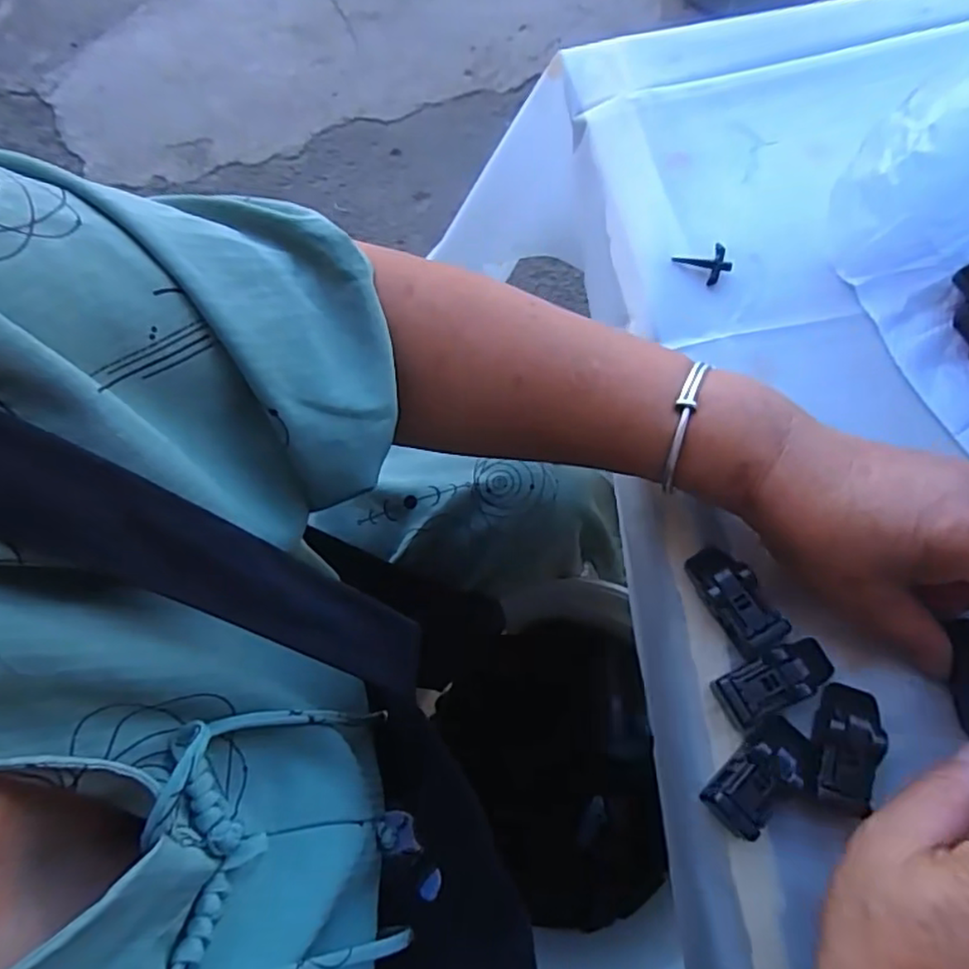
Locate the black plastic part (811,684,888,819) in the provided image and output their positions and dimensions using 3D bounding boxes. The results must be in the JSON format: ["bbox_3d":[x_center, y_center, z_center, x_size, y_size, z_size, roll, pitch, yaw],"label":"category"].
[{"bbox_3d":[0.149,0.107,0.271,0.023,0.012,0.049,22,74,15],"label":"black plastic part"}]

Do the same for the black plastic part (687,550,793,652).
[{"bbox_3d":[0.113,0.052,0.300,0.021,0.018,0.049,-33,69,-5],"label":"black plastic part"}]

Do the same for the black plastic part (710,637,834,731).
[{"bbox_3d":[0.126,0.083,0.283,0.048,0.013,0.022,-27,69,-3],"label":"black plastic part"}]

